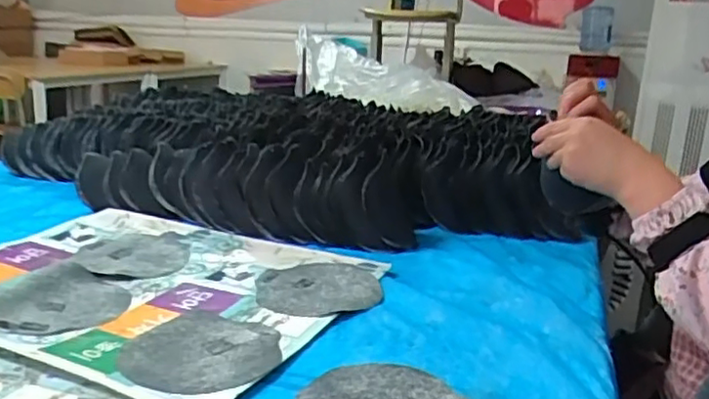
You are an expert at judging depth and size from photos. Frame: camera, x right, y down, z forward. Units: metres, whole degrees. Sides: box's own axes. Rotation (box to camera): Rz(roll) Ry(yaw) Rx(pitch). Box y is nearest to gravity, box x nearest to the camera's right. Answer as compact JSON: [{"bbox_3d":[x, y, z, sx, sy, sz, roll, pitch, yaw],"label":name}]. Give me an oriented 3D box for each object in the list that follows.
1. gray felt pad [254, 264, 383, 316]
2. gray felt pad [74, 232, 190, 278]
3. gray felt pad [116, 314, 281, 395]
[{"bbox_3d":[-0.042,0.103,0.768,0.142,0.006,0.145,0,15,-9],"label":"gray felt pad"},{"bbox_3d":[-0.287,0.069,0.850,0.133,0.007,0.146,1,15,-7],"label":"gray felt pad"},{"bbox_3d":[-0.142,0.137,0.613,0.139,0.011,0.140,0,15,-8],"label":"gray felt pad"}]

